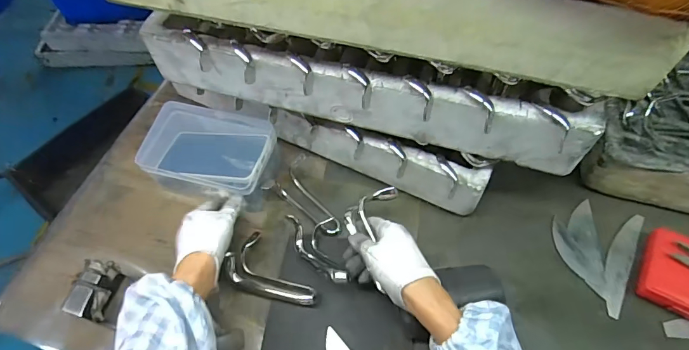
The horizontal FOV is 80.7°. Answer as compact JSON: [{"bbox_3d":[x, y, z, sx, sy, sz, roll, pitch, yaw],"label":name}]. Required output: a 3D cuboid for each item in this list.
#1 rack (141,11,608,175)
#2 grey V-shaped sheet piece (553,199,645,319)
[{"bbox_3d":[0.011,-0.113,0.493,0.529,0.091,0.085,15,59,11],"label":"rack"},{"bbox_3d":[0.335,0.099,0.548,0.103,0.007,0.144,24,61,16],"label":"grey V-shaped sheet piece"}]

